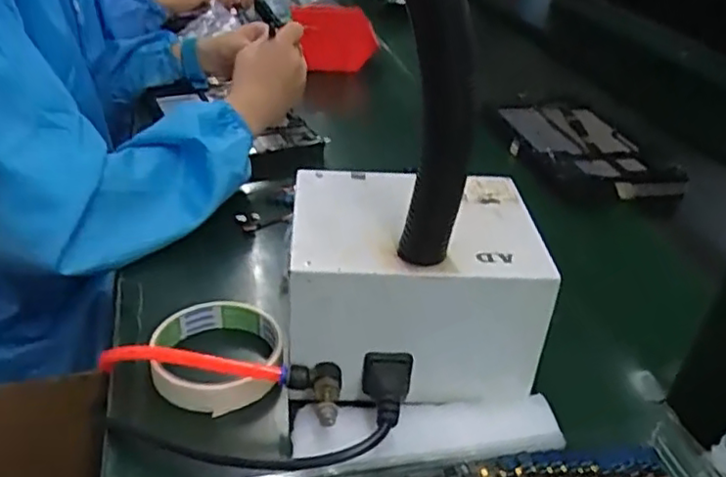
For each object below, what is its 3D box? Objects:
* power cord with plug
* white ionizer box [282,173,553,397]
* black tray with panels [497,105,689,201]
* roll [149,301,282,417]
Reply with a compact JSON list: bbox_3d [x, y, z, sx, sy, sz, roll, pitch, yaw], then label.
[{"bbox_3d":[-0.057,0.103,0.369,0.179,0.040,0.062,-2,36,-9],"label":"power cord with plug"},{"bbox_3d":[0.029,0.026,0.432,0.154,0.105,0.124,2,35,-4],"label":"white ionizer box"},{"bbox_3d":[0.237,-0.099,0.714,0.132,0.038,0.191,-4,35,-17],"label":"black tray with panels"},{"bbox_3d":[-0.095,0.077,0.429,0.082,0.026,0.082,5,33,-3],"label":"roll"}]

